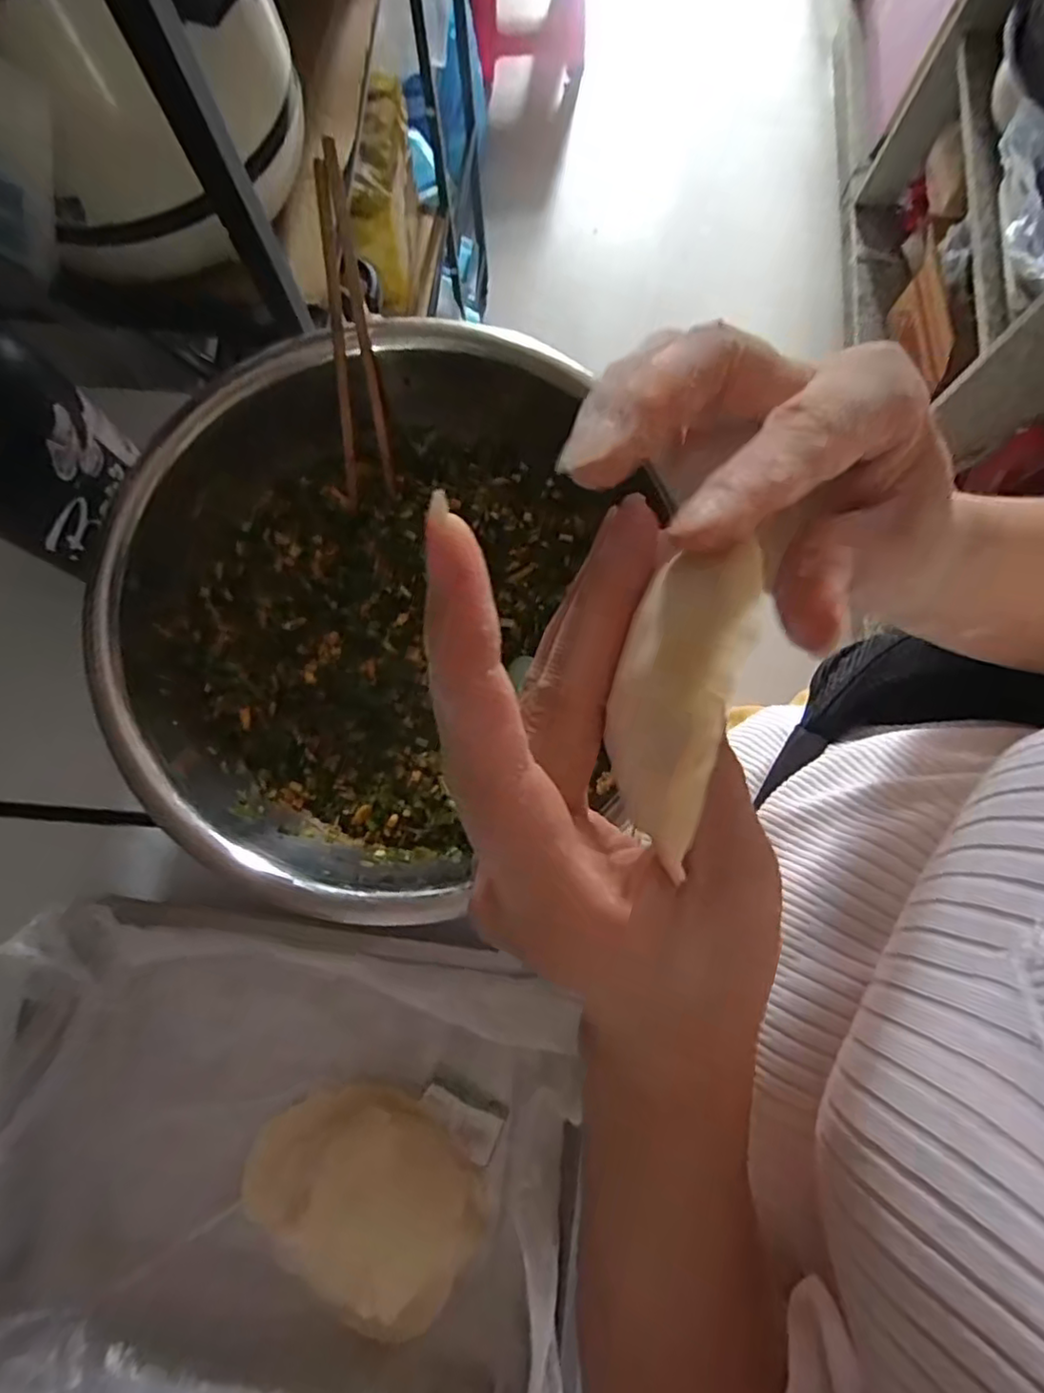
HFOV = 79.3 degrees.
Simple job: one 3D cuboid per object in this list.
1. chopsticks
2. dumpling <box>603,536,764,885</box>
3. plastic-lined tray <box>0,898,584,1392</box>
[{"bbox_3d":[-0.105,-0.213,0.393,0.030,0.195,0.016,5,47,1],"label":"chopsticks"},{"bbox_3d":[0.031,-0.002,0.124,0.021,0.013,0.063,16,79,3],"label":"dumpling"},{"bbox_3d":[-0.132,0.281,0.372,0.329,0.092,0.259,11,80,2],"label":"plastic-lined tray"}]

